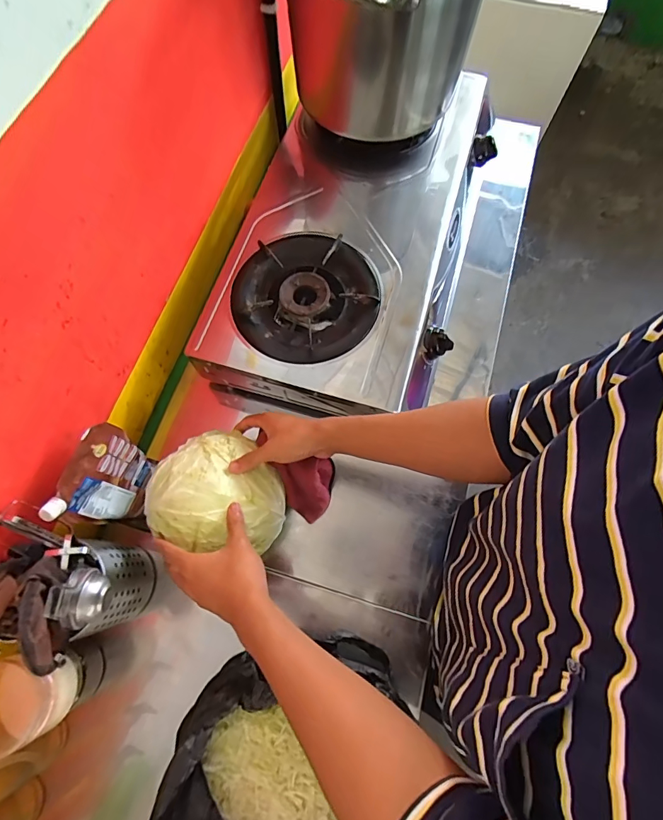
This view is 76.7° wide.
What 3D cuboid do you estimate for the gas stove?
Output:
[{"bbox_3d":[0.030,-0.307,0.719,0.379,0.121,0.622,15,71,5],"label":"gas stove"}]

